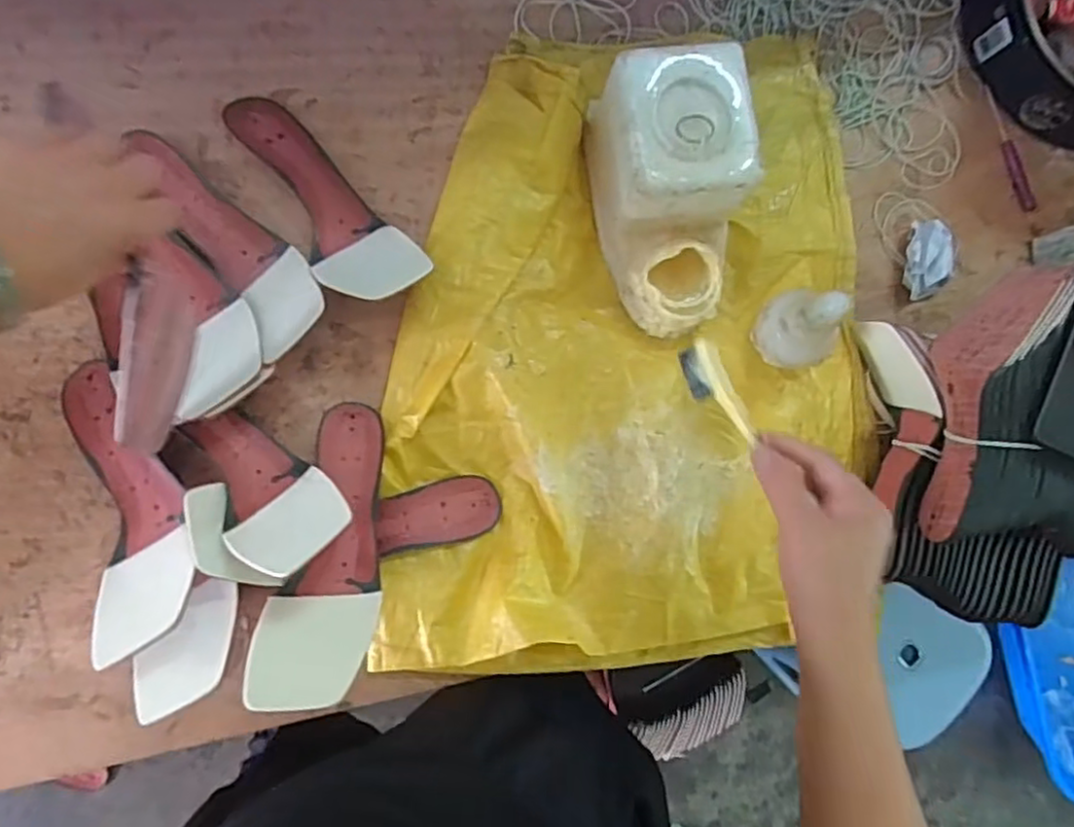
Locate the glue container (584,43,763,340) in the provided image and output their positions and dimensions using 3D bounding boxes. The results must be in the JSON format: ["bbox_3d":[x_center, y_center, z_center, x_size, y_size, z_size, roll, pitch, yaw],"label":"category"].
[{"bbox_3d":[0.113,-0.176,0.558,0.113,0.119,0.206,-9,88,-7],"label":"glue container"}]

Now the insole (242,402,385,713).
[{"bbox_3d":[-0.164,0.110,0.540,0.082,0.043,0.239,8,63,-7],"label":"insole"}]

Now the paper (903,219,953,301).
[{"bbox_3d":[0.371,-0.148,0.636,0.030,0.033,0.072,0,87,-7],"label":"paper"}]

